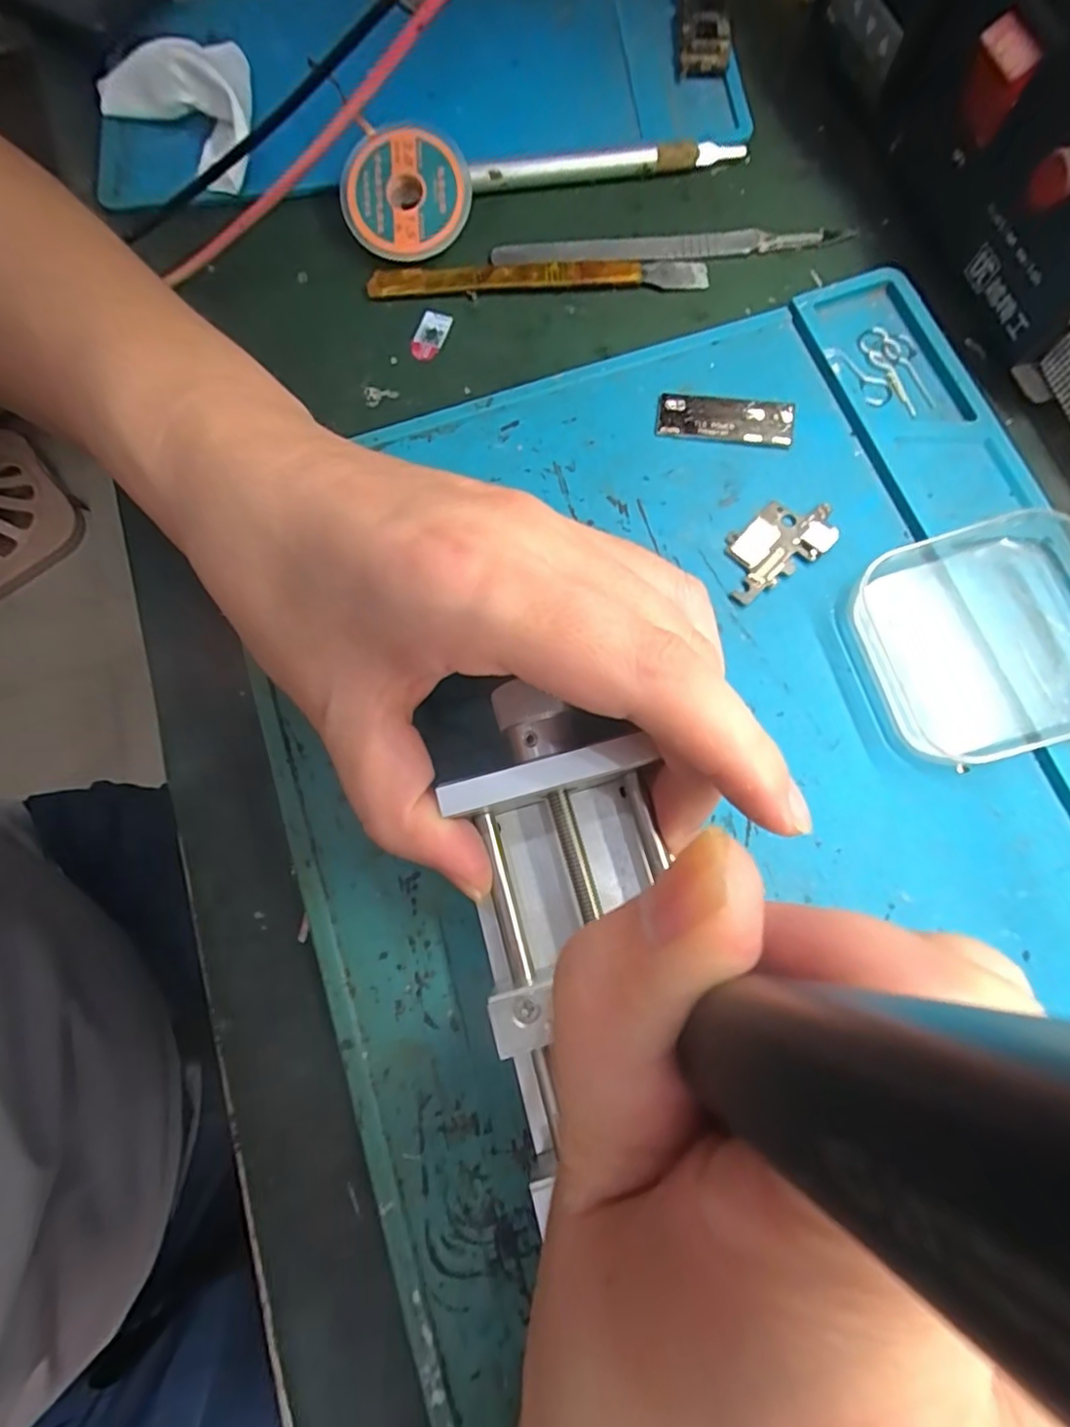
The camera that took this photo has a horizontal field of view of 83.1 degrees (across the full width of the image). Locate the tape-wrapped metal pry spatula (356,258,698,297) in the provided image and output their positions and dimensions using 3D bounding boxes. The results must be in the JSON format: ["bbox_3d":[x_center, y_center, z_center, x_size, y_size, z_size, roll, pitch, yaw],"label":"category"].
[{"bbox_3d":[0.001,-0.155,0.213,0.118,0.007,0.011,0,75,2],"label":"tape-wrapped metal pry spatula"}]

